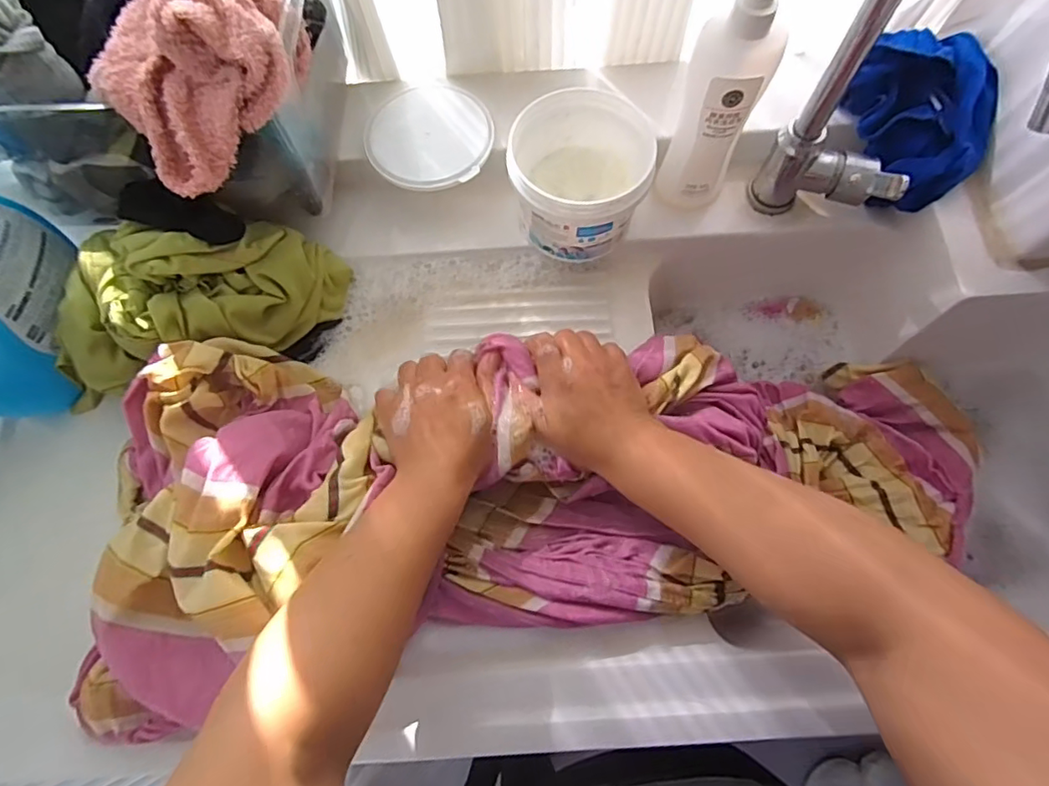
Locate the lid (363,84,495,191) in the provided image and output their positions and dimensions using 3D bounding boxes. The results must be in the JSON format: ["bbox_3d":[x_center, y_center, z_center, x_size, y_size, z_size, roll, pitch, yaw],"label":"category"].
[{"bbox_3d":[-0.096,-0.263,0.553,0.124,0.010,0.134,0,72,1],"label":"lid"}]

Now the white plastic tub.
[{"bbox_3d":[0.051,-0.194,0.522,0.119,0.114,0.116,0,72,1],"label":"white plastic tub"}]

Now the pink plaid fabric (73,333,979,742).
[{"bbox_3d":[0.060,0.077,0.490,0.791,0.120,0.277,-3,72,-14],"label":"pink plaid fabric"}]

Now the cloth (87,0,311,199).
[{"bbox_3d":[-0.226,-0.241,0.396,0.145,0.096,0.169,-28,74,-7],"label":"cloth"}]

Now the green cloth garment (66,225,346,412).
[{"bbox_3d":[-0.297,-0.079,0.493,0.250,0.116,0.134,-4,72,0],"label":"green cloth garment"}]

